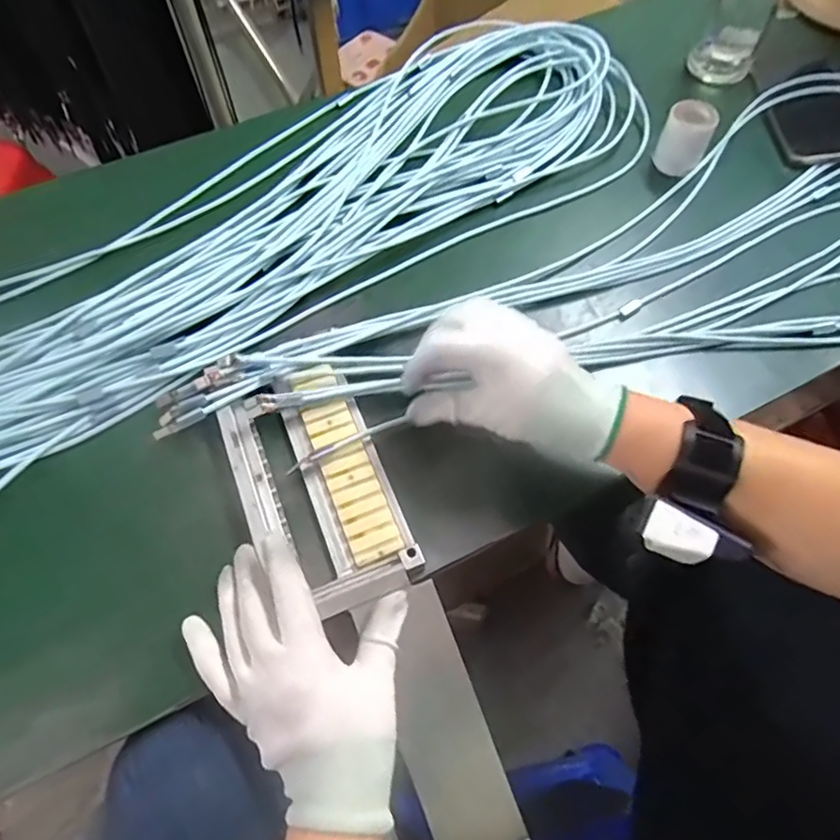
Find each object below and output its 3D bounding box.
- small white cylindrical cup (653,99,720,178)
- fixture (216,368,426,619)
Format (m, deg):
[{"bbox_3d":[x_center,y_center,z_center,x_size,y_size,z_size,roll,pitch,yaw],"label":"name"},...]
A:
[{"bbox_3d":[0.249,-0.264,0.557,0.044,0.049,0.043,22,63,10],"label":"small white cylindrical cup"},{"bbox_3d":[-0.074,0.044,0.415,0.098,0.023,0.176,-21,59,-9],"label":"fixture"}]

